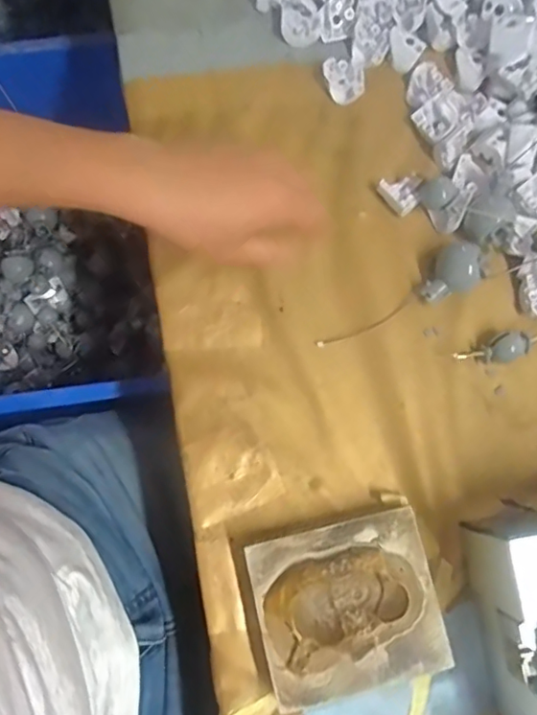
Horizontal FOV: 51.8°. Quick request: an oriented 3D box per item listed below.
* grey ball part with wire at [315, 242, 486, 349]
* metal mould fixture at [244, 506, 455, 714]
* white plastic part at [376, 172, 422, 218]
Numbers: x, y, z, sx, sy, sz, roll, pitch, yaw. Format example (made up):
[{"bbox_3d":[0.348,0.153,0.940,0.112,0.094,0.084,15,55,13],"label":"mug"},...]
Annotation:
[{"bbox_3d":[0.099,-0.037,0.401,0.129,0.025,0.033,-34,82,-8],"label":"grey ball part with wire"},{"bbox_3d":[0.051,0.161,0.360,0.112,0.031,0.102,-13,79,-4],"label":"metal mould fixture"},{"bbox_3d":[0.103,-0.128,0.427,0.030,0.015,0.030,-41,83,-9],"label":"white plastic part"}]

